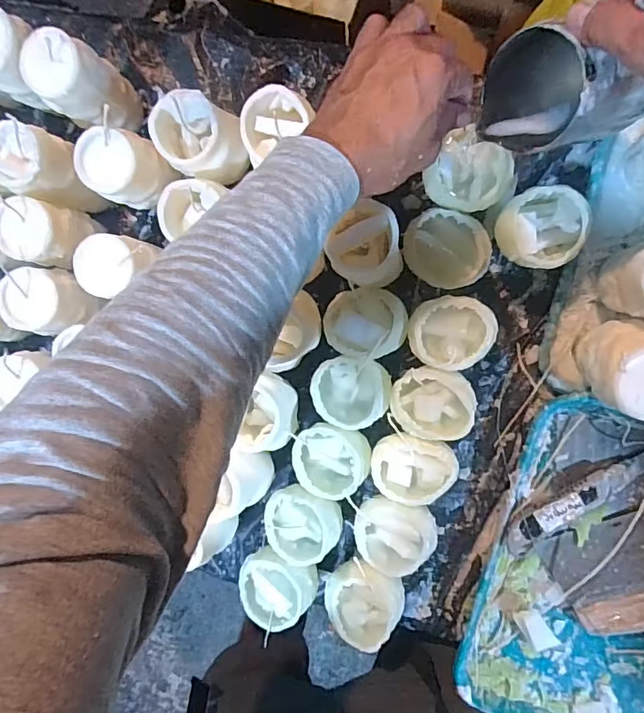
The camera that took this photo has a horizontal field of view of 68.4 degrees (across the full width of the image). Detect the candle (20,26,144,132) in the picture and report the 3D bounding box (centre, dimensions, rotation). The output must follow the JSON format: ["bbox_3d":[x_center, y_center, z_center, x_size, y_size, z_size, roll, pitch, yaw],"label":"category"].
[{"bbox_3d":[-0.233,-0.263,0.475,0.060,0.123,0.070,38,99,4],"label":"candle"}]

